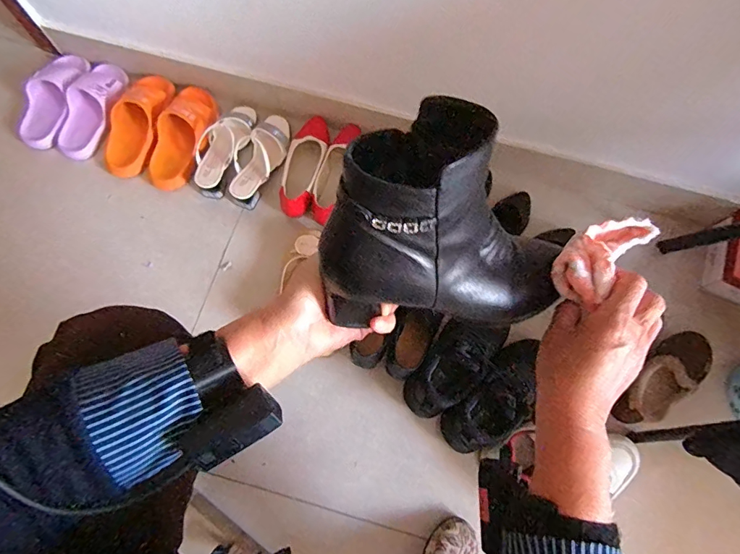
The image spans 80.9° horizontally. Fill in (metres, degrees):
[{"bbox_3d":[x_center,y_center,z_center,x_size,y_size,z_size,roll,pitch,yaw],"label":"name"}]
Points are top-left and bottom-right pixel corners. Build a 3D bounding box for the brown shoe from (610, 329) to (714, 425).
[{"bbox_3d":[0.569,0.192,0.827,0.239,0.069,0.094,-35,77,-11],"label":"brown shoe"}]

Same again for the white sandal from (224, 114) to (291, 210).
[{"bbox_3d":[-0.243,-0.275,0.965,0.092,0.068,0.240,22,74,5],"label":"white sandal"}]

